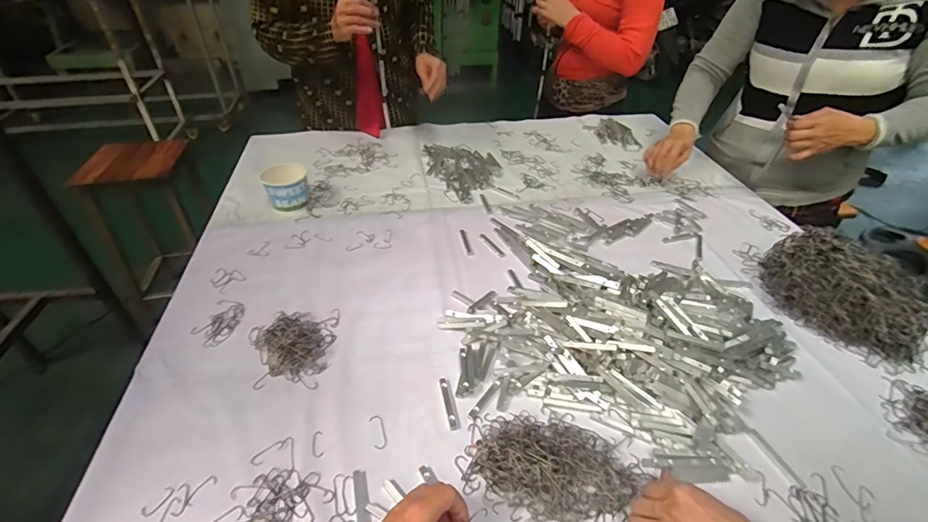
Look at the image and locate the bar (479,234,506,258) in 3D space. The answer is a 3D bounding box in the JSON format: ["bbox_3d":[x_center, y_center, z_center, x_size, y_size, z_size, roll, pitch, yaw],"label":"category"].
[{"bbox_3d":[0.053,-0.029,0.836,0.013,0.004,0.079,-20,43,-24],"label":"bar"}]

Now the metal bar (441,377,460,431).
[{"bbox_3d":[-0.020,0.188,0.582,0.012,0.004,0.077,-8,39,-11],"label":"metal bar"}]

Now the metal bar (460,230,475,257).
[{"bbox_3d":[0.005,-0.037,0.862,0.014,0.004,0.085,-7,39,-10],"label":"metal bar"}]

